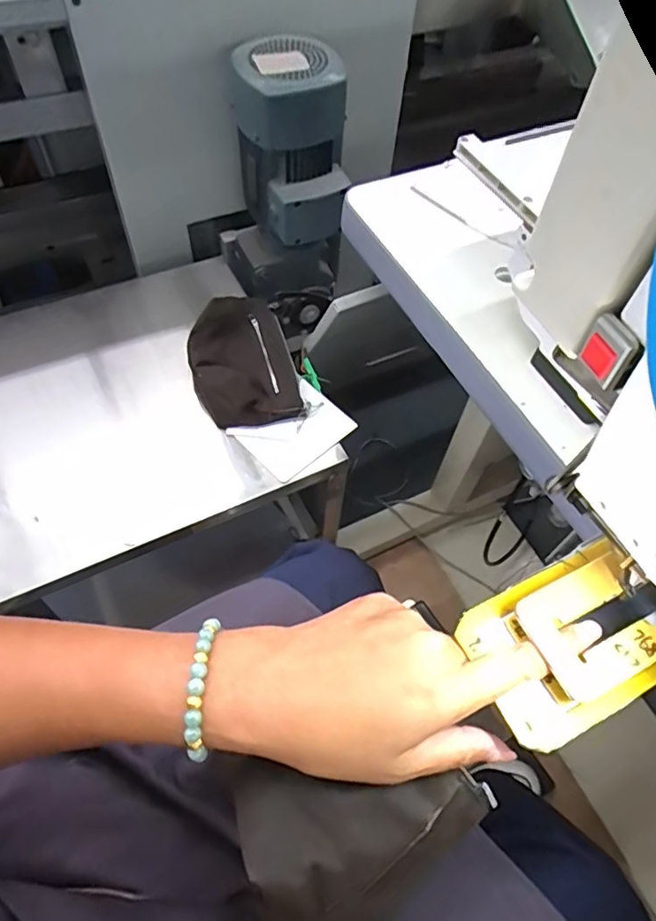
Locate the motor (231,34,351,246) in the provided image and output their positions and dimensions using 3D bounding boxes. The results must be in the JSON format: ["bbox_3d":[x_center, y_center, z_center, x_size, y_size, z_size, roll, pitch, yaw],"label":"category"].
[{"bbox_3d":[-0.052,-0.462,0.849,0.161,0.233,0.166,-4,58,-5],"label":"motor"}]

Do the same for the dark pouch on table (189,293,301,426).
[{"bbox_3d":[-0.125,-0.152,0.813,0.143,0.041,0.229,-12,59,-10],"label":"dark pouch on table"}]

